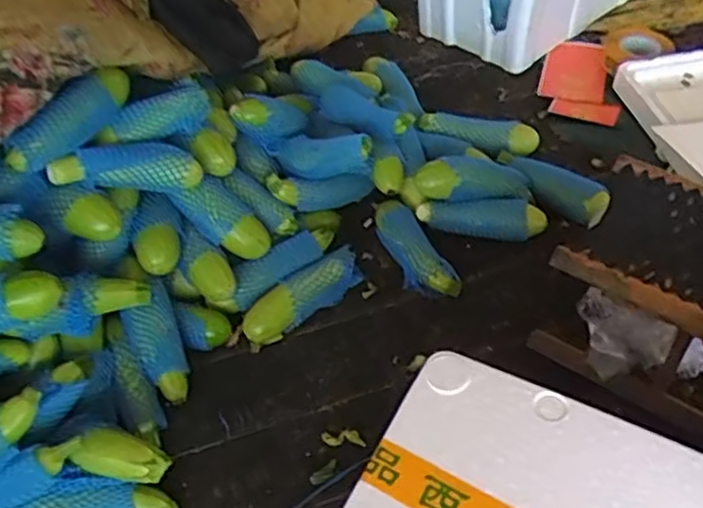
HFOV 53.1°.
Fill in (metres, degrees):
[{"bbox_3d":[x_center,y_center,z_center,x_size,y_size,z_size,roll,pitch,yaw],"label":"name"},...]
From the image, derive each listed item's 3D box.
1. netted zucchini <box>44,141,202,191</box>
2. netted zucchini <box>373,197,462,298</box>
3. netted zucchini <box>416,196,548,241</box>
[{"bbox_3d":[-0.338,-0.130,1.053,0.215,0.057,0.067,-4,45,-33],"label":"netted zucchini"},{"bbox_3d":[0.100,-0.009,1.176,0.072,0.058,0.202,-25,51,-17],"label":"netted zucchini"},{"bbox_3d":[0.219,-0.059,1.198,0.205,0.061,0.057,-2,48,3],"label":"netted zucchini"}]

